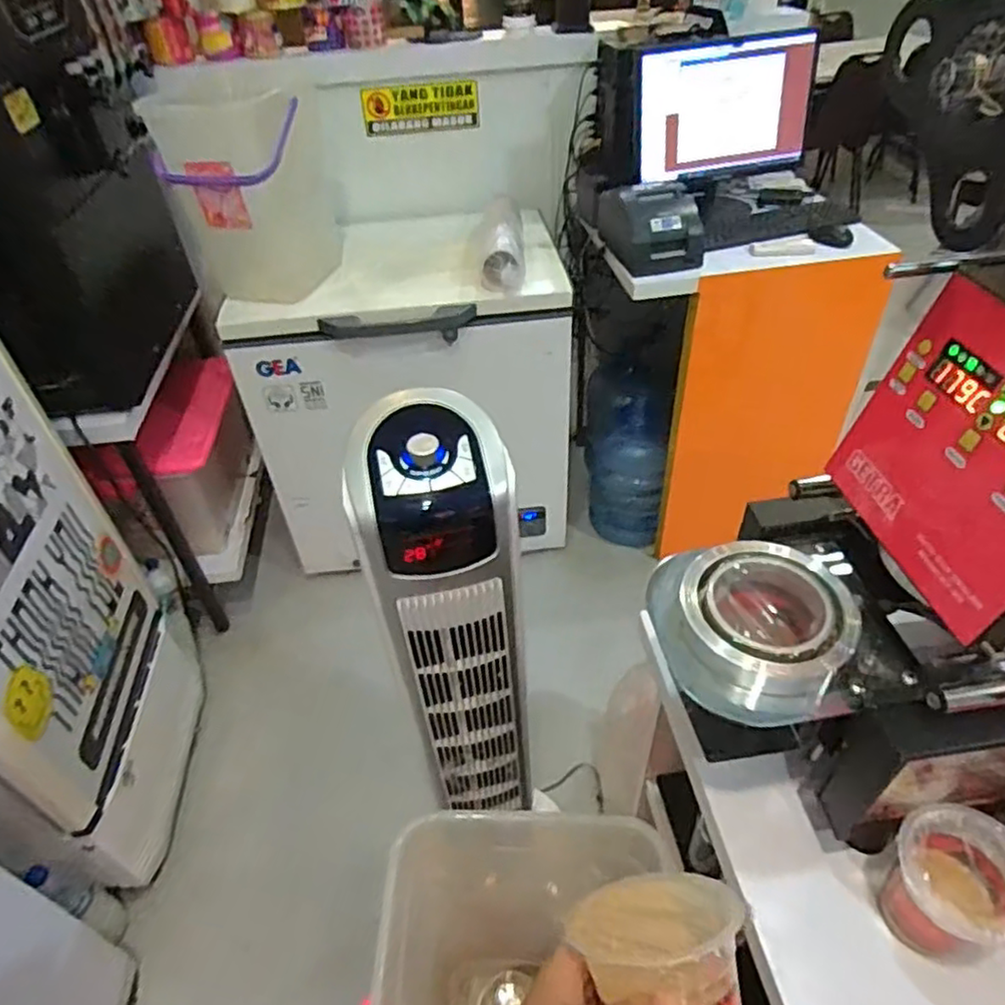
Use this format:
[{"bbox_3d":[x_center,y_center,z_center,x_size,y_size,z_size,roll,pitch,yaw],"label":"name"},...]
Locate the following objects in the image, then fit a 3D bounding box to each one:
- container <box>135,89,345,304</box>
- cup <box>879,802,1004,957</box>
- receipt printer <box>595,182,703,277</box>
[{"bbox_3d":[-0.554,-0.699,1.499,0.345,0.390,0.339,-13,44,-10],"label":"container"},{"bbox_3d":[0.331,0.287,0.500,0.084,0.095,0.085,-2,43,2],"label":"cup"},{"bbox_3d":[0.332,-0.611,1.464,0.169,0.112,0.211,-9,43,-6],"label":"receipt printer"}]

